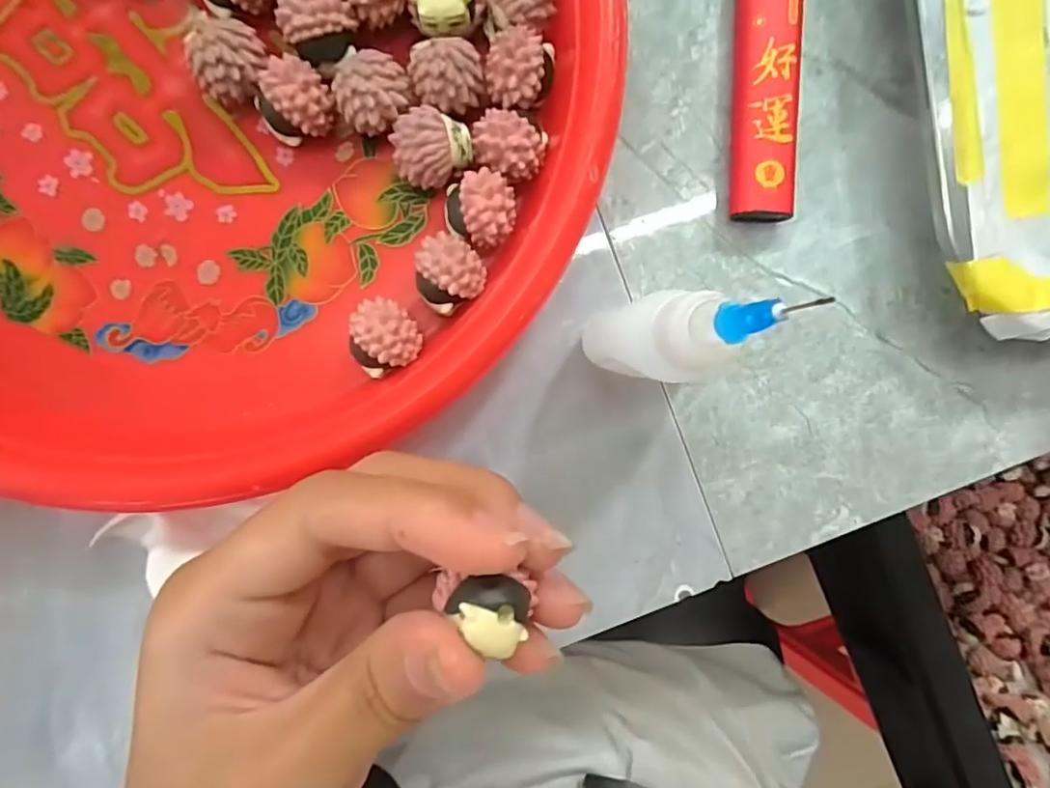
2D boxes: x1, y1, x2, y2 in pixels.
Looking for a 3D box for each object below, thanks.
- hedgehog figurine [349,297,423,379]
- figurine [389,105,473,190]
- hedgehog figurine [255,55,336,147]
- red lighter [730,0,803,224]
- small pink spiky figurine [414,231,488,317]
[{"bbox_3d":[-0.039,-0.016,0.157,0.018,0.019,0.019,0,93,-2],"label":"hedgehog figurine"},{"bbox_3d":[-0.025,-0.067,0.156,0.020,0.018,0.019,-7,93,-2],"label":"figurine"},{"bbox_3d":[-0.062,-0.078,0.154,0.019,0.018,0.018,0,93,-2],"label":"hedgehog figurine"},{"bbox_3d":[0.070,-0.091,0.165,0.018,0.012,0.079,1,91,-3],"label":"red lighter"},{"bbox_3d":[-0.021,-0.034,0.157,0.018,0.019,0.020,-36,94,0],"label":"small pink spiky figurine"}]

